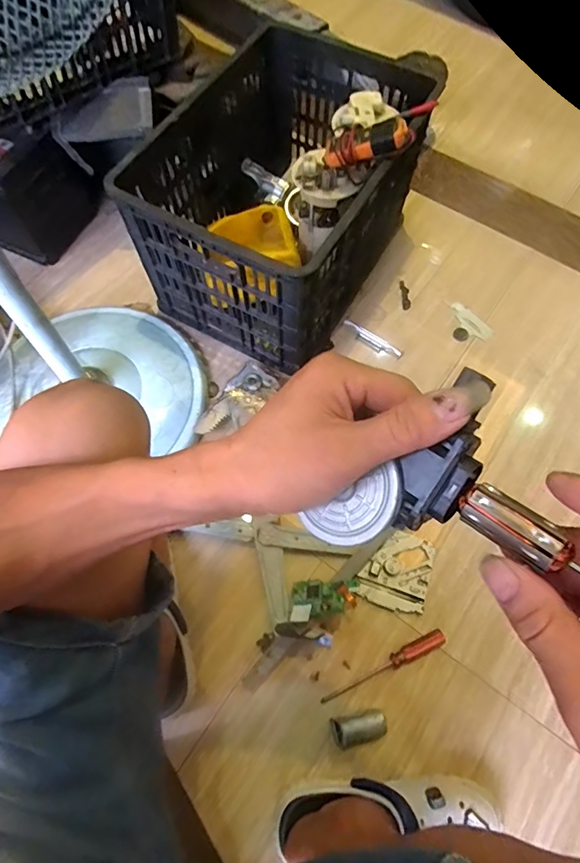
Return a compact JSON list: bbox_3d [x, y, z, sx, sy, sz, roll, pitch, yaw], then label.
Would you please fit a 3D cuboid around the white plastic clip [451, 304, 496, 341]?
[{"bbox_3d":[0.355,-0.216,0.910,0.042,0.004,0.097,-37,71,-13],"label":"white plastic clip"}]

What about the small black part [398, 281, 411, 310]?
[{"bbox_3d":[0.231,-0.274,0.927,0.018,0.004,0.069,-4,67,0],"label":"small black part"}]

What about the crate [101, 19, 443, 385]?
[{"bbox_3d":[0.001,-0.420,0.841,0.345,0.302,0.512,26,70,10],"label":"crate"}]

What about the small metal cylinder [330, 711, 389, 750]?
[{"bbox_3d":[0.097,0.410,0.631,0.077,0.039,0.034,-10,67,-2],"label":"small metal cylinder"}]

